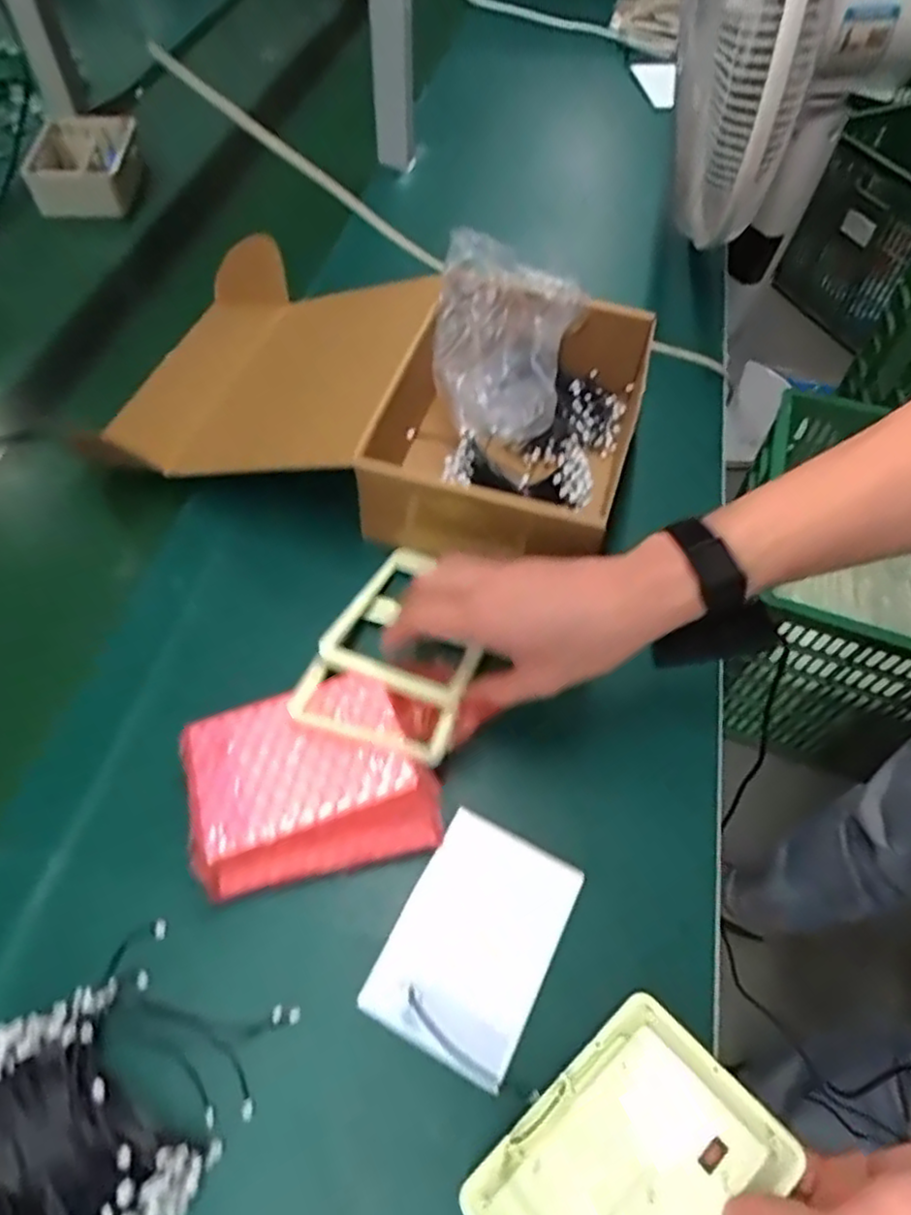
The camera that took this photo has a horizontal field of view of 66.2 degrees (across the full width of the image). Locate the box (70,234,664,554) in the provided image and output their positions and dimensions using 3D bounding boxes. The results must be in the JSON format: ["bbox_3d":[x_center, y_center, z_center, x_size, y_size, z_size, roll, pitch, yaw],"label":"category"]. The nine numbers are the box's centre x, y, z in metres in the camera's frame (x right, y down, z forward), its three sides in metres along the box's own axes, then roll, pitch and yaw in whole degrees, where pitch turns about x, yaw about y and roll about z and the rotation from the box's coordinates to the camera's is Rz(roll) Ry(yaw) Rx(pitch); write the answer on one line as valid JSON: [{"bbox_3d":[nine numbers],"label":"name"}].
[{"bbox_3d":[-0.062,-0.186,0.608,0.418,0.115,0.276,18,57,8],"label":"box"}]

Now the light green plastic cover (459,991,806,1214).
[{"bbox_3d":[0.081,0.268,0.329,0.134,0.020,0.096,-35,48,-23],"label":"light green plastic cover"}]

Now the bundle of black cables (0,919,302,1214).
[{"bbox_3d":[-0.192,0.261,0.331,0.131,0.045,0.219,39,62,20],"label":"bundle of black cables"}]

